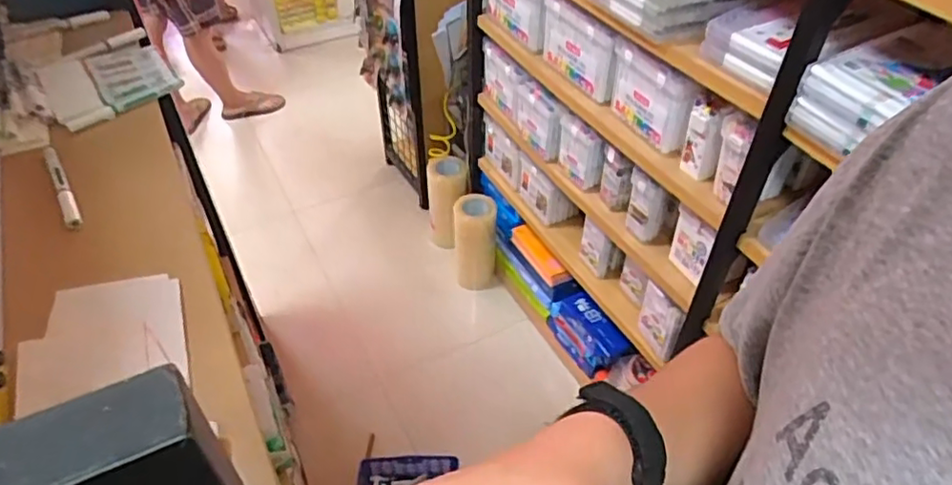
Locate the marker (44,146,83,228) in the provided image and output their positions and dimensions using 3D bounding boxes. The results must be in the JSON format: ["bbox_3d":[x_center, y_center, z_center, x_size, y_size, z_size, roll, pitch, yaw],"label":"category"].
[{"bbox_3d":[-0.411,-0.059,0.628,0.015,0.010,0.155,-25,51,-23],"label":"marker"}]

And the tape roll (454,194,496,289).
[{"bbox_3d":[-0.002,-0.002,1.940,0.123,0.281,0.121,1,45,0],"label":"tape roll"}]

